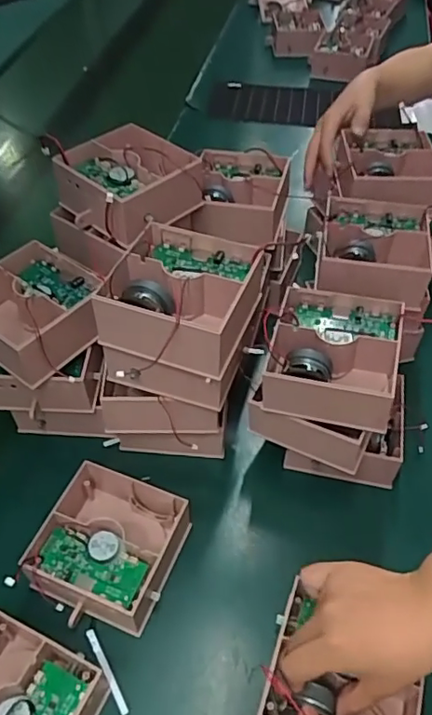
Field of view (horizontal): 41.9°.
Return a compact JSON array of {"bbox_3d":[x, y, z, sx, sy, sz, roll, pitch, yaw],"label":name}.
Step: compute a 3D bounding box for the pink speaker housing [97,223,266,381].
[{"bbox_3d":[-0.024,-0.044,0.443,0.108,0.062,0.104,15,52,14],"label":"pink speaker housing"}]

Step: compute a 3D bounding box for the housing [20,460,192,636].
[{"bbox_3d":[-0.088,0.156,0.469,0.107,0.051,0.109,19,53,16],"label":"housing"}]

